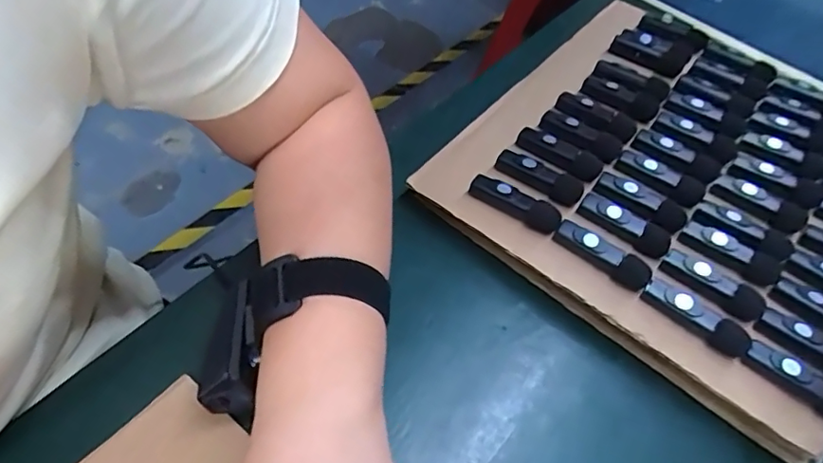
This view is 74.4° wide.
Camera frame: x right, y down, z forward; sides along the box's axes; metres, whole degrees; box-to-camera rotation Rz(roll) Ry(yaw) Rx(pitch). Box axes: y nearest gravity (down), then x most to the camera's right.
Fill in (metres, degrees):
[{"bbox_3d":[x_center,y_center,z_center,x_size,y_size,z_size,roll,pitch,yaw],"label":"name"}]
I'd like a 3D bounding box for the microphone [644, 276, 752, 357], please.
[{"bbox_3d":[0.173,0.051,0.329,0.064,0.016,0.012,39,58,15],"label":"microphone"}]

